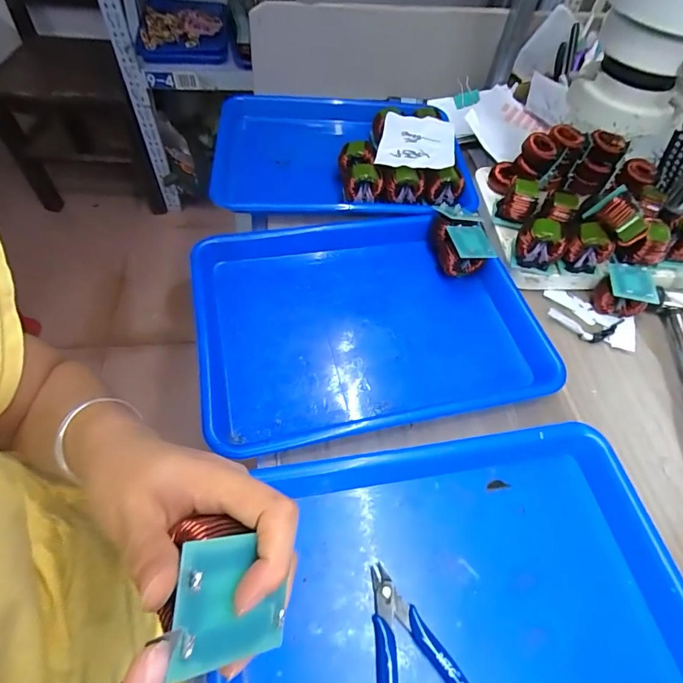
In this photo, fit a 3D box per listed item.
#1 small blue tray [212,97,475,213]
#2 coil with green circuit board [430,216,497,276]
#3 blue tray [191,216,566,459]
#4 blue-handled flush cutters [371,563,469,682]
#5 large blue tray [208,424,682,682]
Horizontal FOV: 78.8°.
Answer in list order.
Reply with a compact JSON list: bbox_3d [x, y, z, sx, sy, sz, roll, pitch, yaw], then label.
[{"bbox_3d":[-0.006,-0.241,0.584,0.321,0.076,0.271,-5,57,-8],"label":"small blue tray"},{"bbox_3d":[0.133,-0.113,0.471,0.048,0.040,0.077,-11,58,-12],"label":"coil with green circuit board"},{"bbox_3d":[0.023,-0.029,0.424,0.327,0.032,0.251,-9,58,-11],"label":"blue tray"},{"bbox_3d":[0.047,0.215,0.278,0.064,0.011,0.117,-16,59,-15],"label":"blue-handled flush cutters"},{"bbox_3d":[0.084,0.195,0.284,0.328,0.032,0.245,-6,58,-7],"label":"large blue tray"}]

